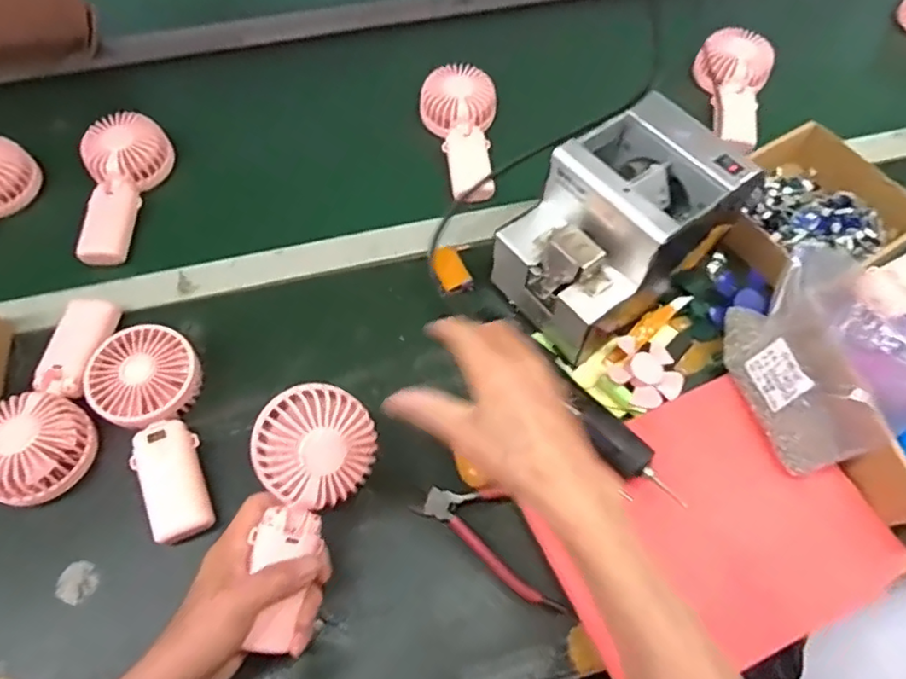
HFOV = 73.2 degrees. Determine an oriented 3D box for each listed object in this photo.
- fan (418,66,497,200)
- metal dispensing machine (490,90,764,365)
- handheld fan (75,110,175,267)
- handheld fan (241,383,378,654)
[{"bbox_3d":[0.013,-0.236,0.703,0.085,0.032,0.182,-8,74,-3],"label":"fan"},{"bbox_3d":[0.144,-0.098,0.556,0.173,0.134,0.124,-33,65,-17],"label":"metal dispensing machine"},{"bbox_3d":[-0.357,-0.163,0.658,0.092,0.048,0.176,-9,60,-5],"label":"handheld fan"},{"bbox_3d":[-0.111,0.122,0.434,0.080,0.033,0.177,12,82,7],"label":"handheld fan"}]

